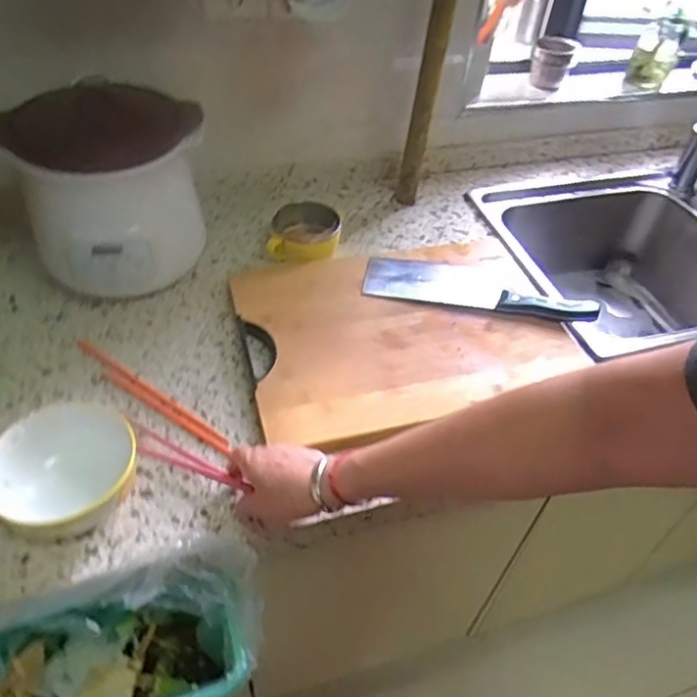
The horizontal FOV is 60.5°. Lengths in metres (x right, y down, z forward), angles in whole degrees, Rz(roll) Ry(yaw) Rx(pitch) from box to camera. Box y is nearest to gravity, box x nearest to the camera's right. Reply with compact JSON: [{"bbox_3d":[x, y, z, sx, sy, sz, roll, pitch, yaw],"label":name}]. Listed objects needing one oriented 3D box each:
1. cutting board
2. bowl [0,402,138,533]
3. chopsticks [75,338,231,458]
[{"bbox_3d":[0.072,-0.028,0.743,0.390,0.026,0.294,-11,50,-13],"label":"cutting board"},{"bbox_3d":[-0.261,0.114,0.558,0.113,0.069,0.117,1,48,-2],"label":"bowl"},{"bbox_3d":[-0.225,0.051,0.670,0.245,0.007,0.025,29,53,21],"label":"chopsticks"}]

